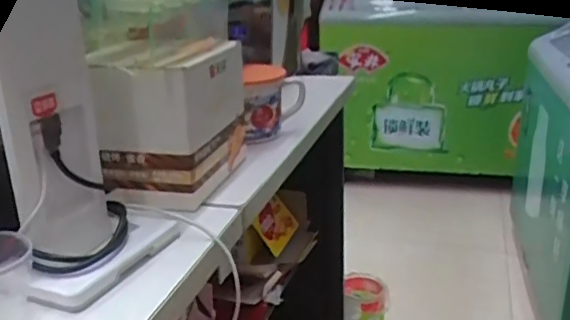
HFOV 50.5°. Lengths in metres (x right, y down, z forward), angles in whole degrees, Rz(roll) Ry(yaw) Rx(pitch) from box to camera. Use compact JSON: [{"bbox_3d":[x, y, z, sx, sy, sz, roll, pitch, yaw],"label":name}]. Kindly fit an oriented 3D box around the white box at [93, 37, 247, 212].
[{"bbox_3d":[-0.115,-0.044,0.637,0.099,0.136,0.189,5,21,15],"label":"white box"}]

